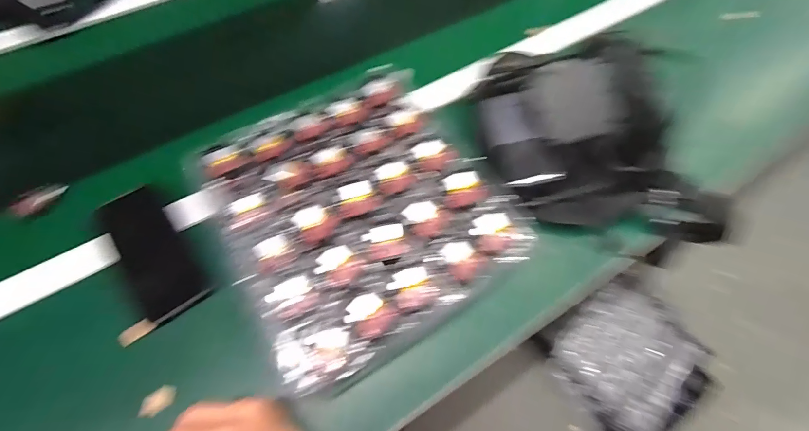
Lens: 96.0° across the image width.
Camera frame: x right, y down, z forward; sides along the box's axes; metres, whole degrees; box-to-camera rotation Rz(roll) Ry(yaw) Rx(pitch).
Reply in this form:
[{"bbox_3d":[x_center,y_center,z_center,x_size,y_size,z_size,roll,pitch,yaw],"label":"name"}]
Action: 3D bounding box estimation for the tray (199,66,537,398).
[{"bbox_3d":[-0.051,-0.015,0.393,0.260,0.036,0.296,-28,66,-14],"label":"tray"}]

